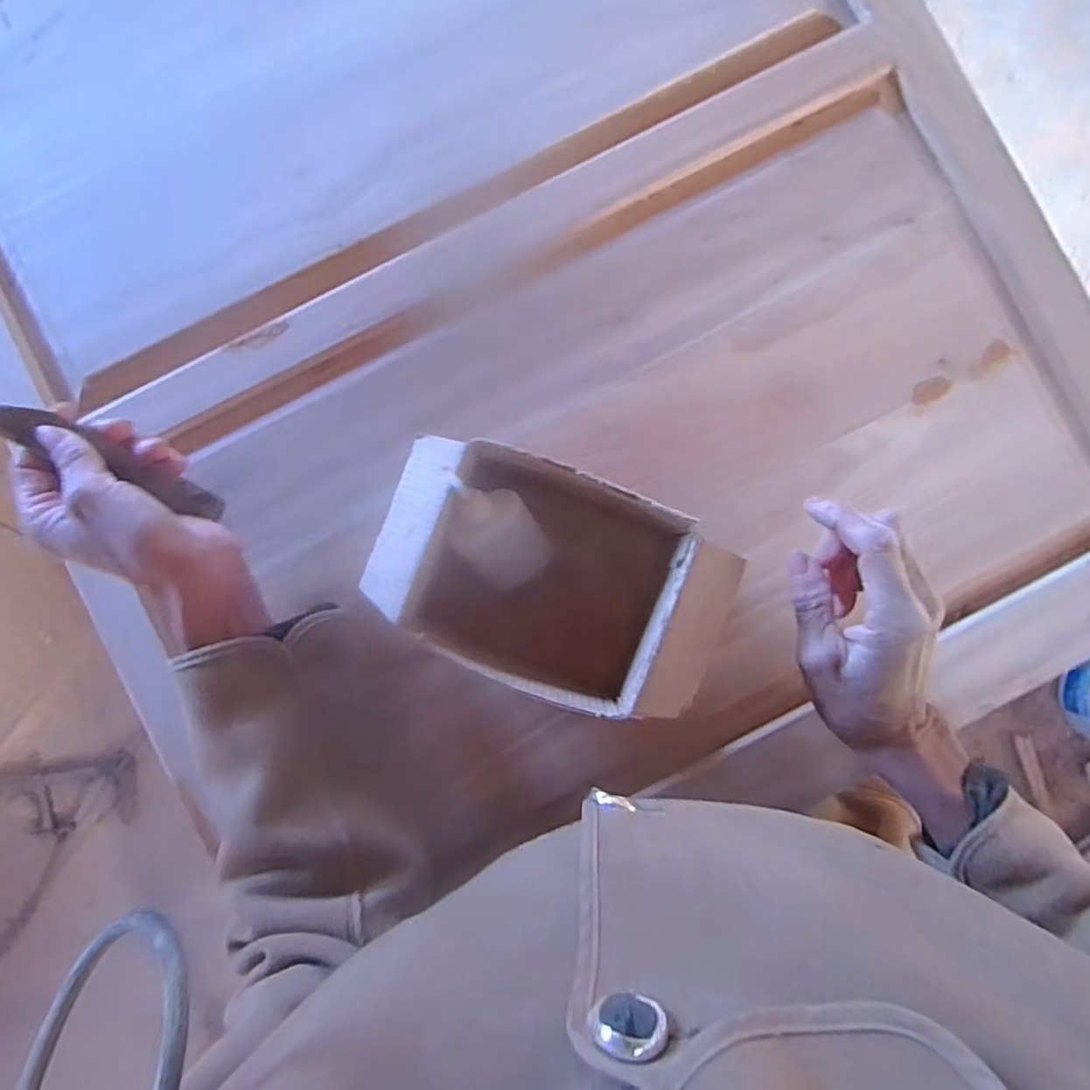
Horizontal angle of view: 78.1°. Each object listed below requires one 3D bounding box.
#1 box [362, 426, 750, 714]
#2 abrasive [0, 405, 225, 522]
[{"bbox_3d":[-0.003,0.020,0.381,0.178,0.103,0.118,20,88,0],"label":"box"},{"bbox_3d":[-0.252,-0.051,0.387,0.131,0.022,0.022,25,88,-19],"label":"abrasive"}]

